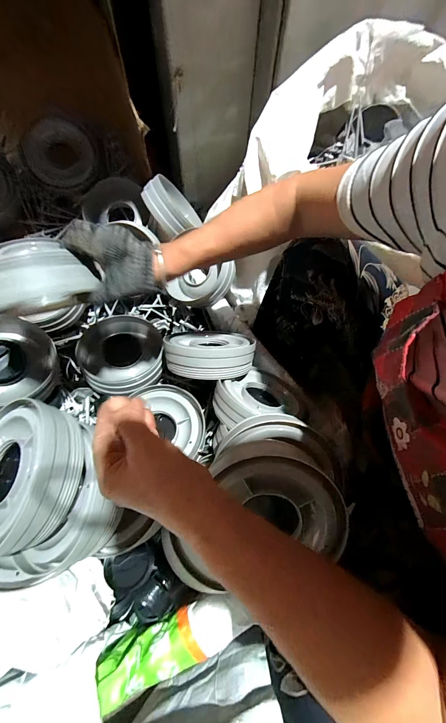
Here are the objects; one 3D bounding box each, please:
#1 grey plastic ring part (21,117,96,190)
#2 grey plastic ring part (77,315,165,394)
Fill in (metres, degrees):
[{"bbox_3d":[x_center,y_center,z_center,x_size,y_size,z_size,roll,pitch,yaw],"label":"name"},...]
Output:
[{"bbox_3d":[-0.366,-0.464,0.609,0.141,0.026,0.138,-15,96,-9],"label":"grey plastic ring part"},{"bbox_3d":[-0.197,-0.010,0.536,0.154,0.079,0.161,-16,68,-8],"label":"grey plastic ring part"}]

